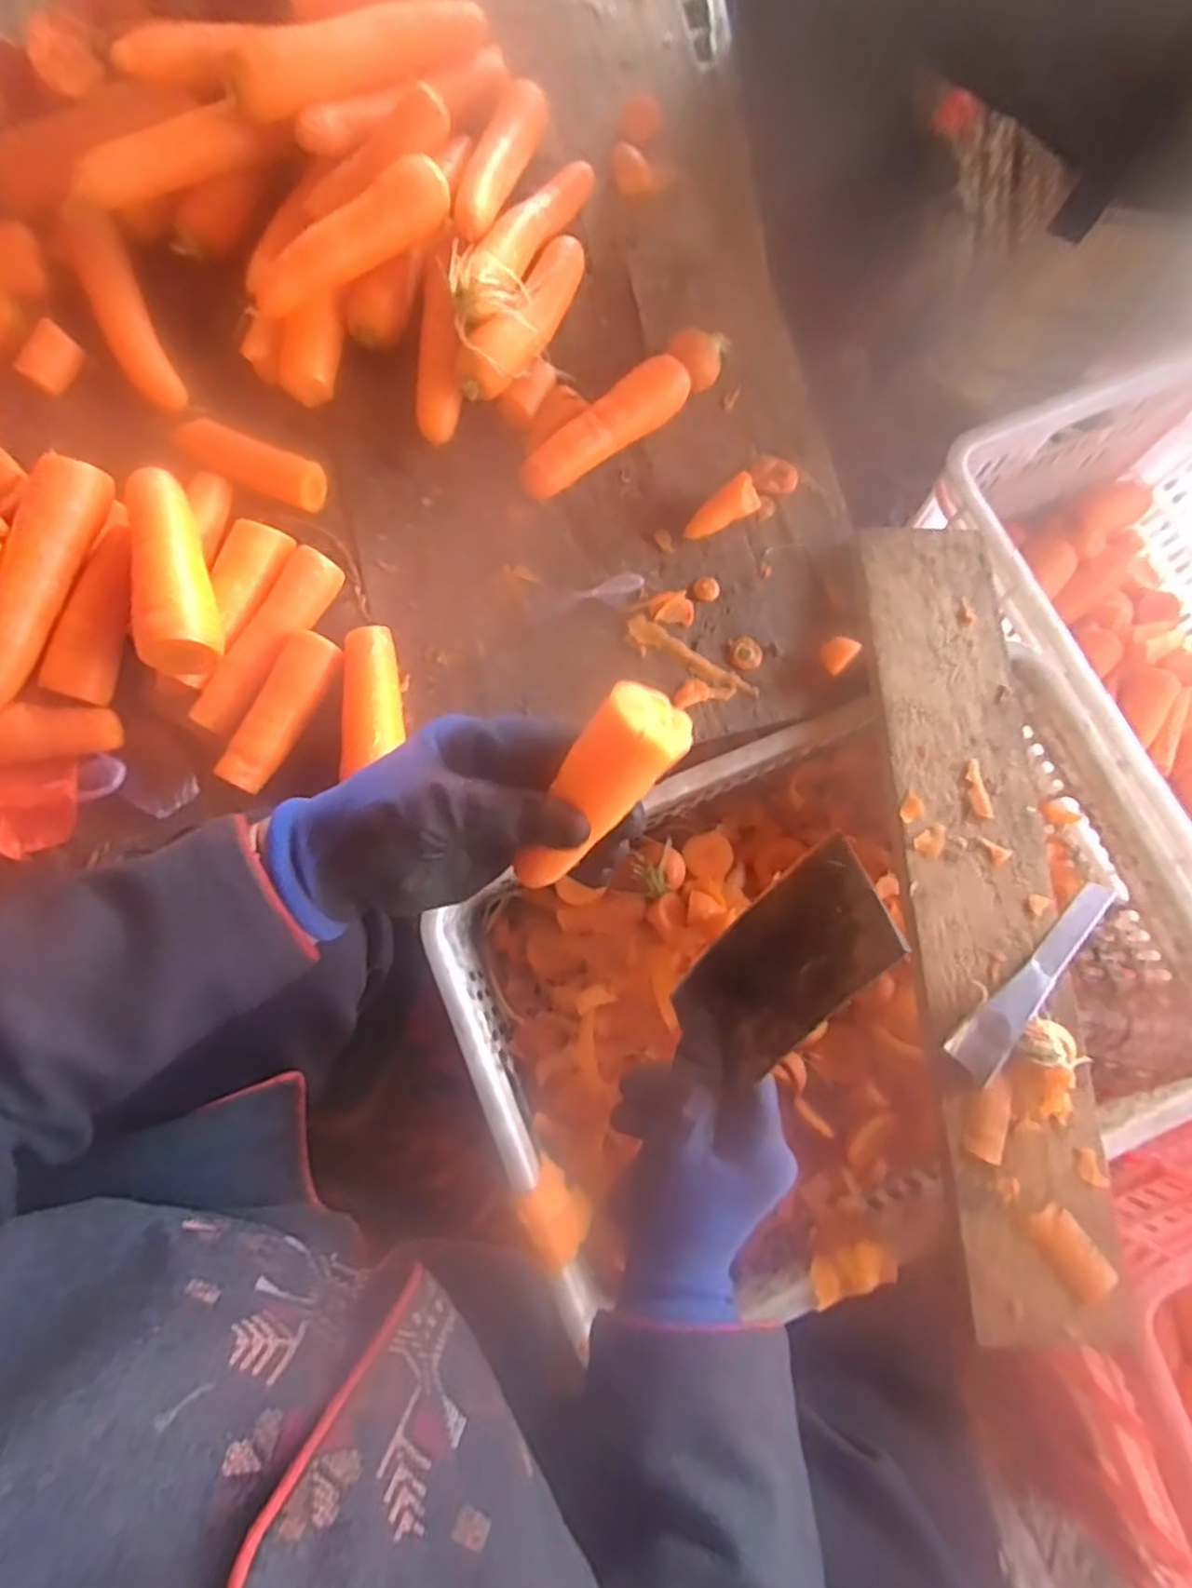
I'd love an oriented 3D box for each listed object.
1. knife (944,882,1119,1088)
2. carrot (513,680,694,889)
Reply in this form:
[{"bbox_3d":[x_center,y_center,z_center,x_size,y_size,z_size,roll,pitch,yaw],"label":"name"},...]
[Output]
[{"bbox_3d":[0.296,0.120,0.495,0.034,0.012,0.161,41,82,7],"label":"knife"},{"bbox_3d":[-0.001,0.004,0.320,0.035,0.037,0.105,38,125,7],"label":"carrot"}]

